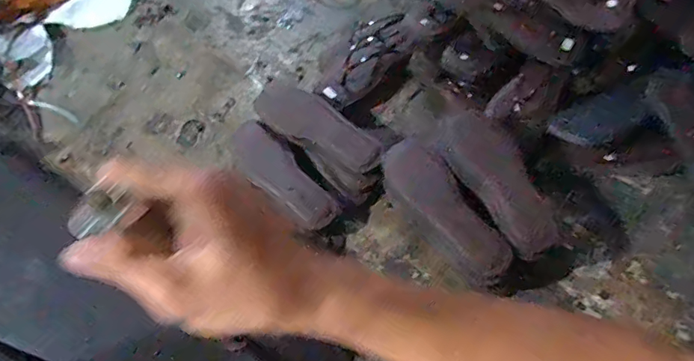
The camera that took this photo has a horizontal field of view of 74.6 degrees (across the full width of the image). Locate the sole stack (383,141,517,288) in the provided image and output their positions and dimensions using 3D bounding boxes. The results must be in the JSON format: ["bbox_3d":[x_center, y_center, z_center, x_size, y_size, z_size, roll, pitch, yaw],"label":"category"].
[{"bbox_3d":[0.145,0.044,0.678,0.092,0.044,0.242,-36,81,-18],"label":"sole stack"}]

